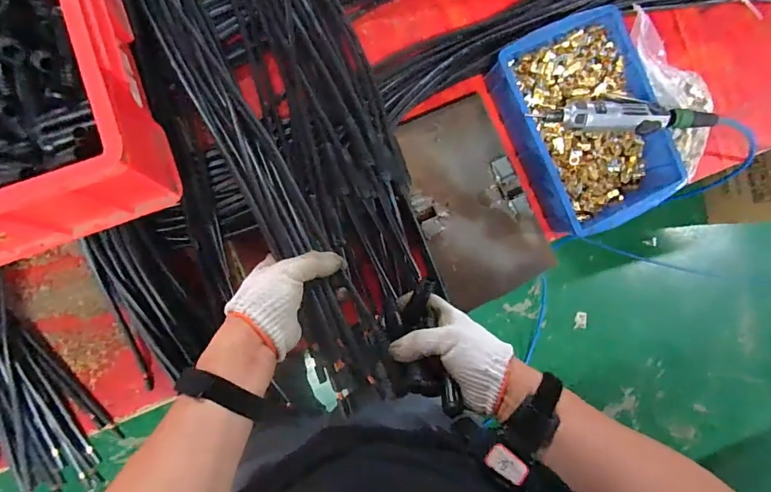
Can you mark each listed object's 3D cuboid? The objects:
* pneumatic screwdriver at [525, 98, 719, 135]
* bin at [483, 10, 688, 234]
[{"bbox_3d":[0.349,-0.187,0.631,0.272,0.032,0.048,1,91,-10],"label":"pneumatic screwdriver"},{"bbox_3d":[0.305,-0.184,0.662,0.207,0.073,0.304,-24,92,-8],"label":"bin"}]

